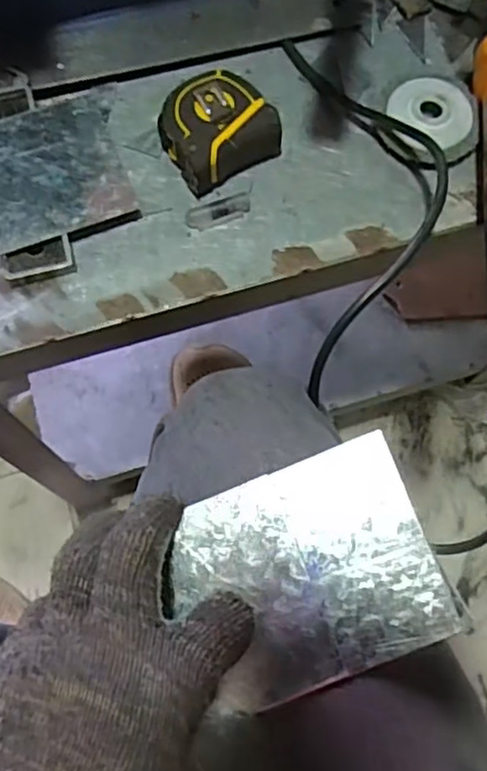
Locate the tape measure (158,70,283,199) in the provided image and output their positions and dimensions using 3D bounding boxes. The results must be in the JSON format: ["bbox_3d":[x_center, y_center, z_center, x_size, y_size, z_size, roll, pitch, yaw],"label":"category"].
[{"bbox_3d":[-0.020,-0.177,0.457,0.073,0.032,0.063,-34,74,-11],"label":"tape measure"}]

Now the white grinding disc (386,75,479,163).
[{"bbox_3d":[0.133,-0.189,0.472,0.061,0.019,0.068,-2,71,-1],"label":"white grinding disc"}]

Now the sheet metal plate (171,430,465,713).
[{"bbox_3d":[0.030,0.089,0.318,0.117,0.006,0.098,-21,79,2],"label":"sheet metal plate"}]

